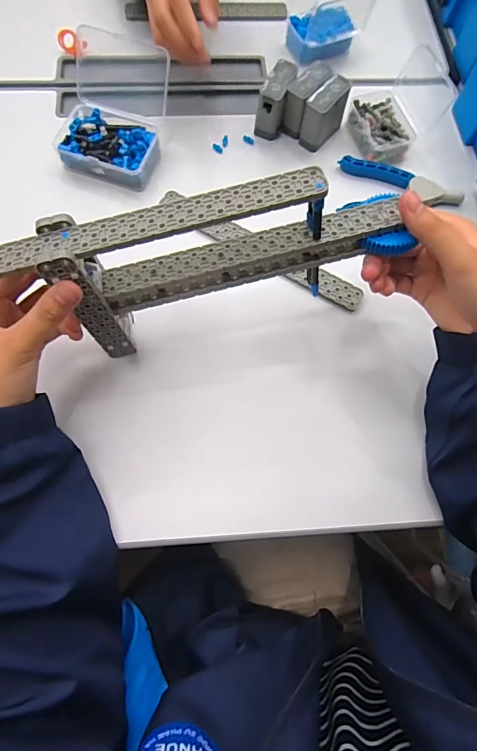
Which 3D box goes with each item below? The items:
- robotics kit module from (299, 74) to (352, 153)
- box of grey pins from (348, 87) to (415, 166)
[{"bbox_3d":[0.090,-0.278,0.456,0.029,0.054,0.050,33,73,8],"label":"robotics kit module"},{"bbox_3d":[0.154,-0.272,0.472,0.052,0.030,0.081,-19,73,-8],"label":"box of grey pins"}]

